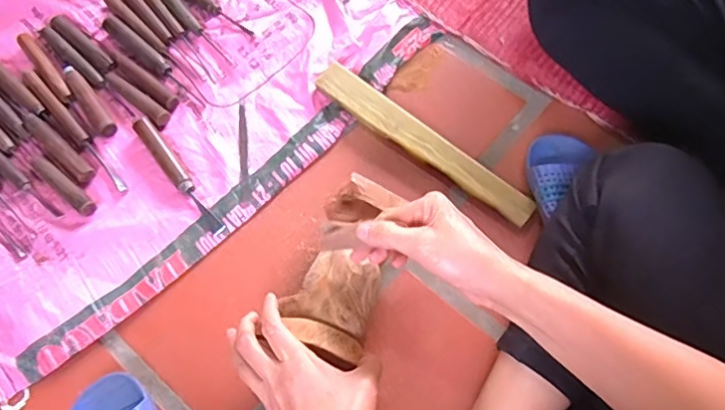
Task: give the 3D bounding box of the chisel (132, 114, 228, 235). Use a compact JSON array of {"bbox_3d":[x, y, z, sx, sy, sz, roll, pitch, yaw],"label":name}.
[{"bbox_3d":[-0.207,-0.035,0.627,0.020,0.014,0.167,-36,70,-12],"label":"chisel"}]

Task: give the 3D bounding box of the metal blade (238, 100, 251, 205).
[{"bbox_3d":[-0.137,-0.064,0.651,0.012,0.004,0.135,-8,67,-1],"label":"metal blade"}]

